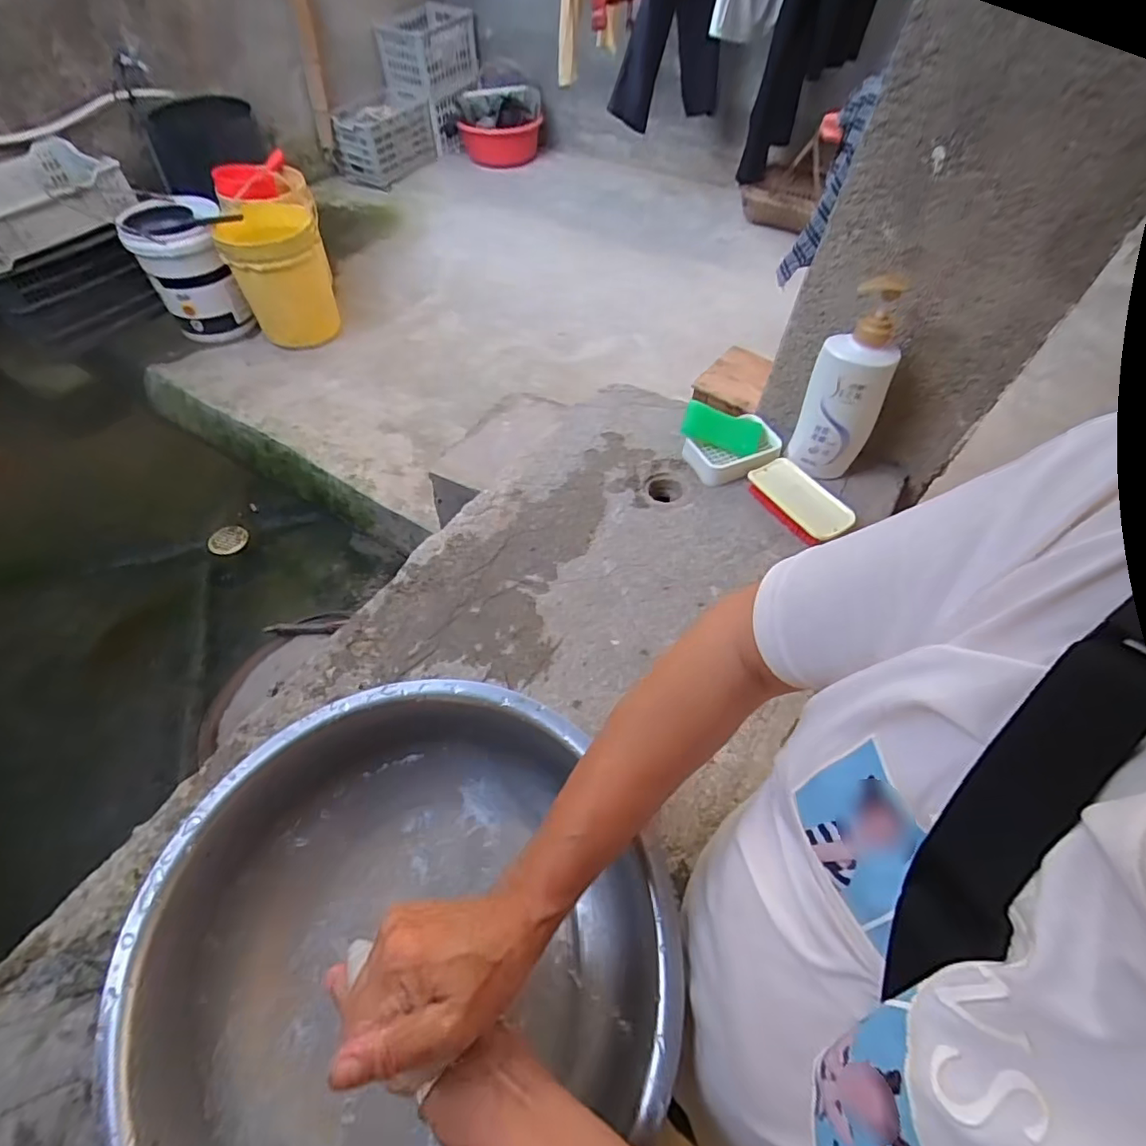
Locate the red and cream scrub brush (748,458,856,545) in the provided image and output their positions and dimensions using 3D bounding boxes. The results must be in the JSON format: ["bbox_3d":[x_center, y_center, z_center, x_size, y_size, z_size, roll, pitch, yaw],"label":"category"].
[{"bbox_3d":[0.289,-0.096,0.729,0.068,0.034,0.128,-23,59,-18],"label":"red and cream scrub brush"}]

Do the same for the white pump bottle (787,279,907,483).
[{"bbox_3d":[0.338,-0.226,0.694,0.092,0.237,0.056,29,58,16],"label":"white pump bottle"}]

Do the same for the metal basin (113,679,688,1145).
[{"bbox_3d":[-0.112,0.260,0.408,0.318,0.111,0.344,2,55,-2],"label":"metal basin"}]

